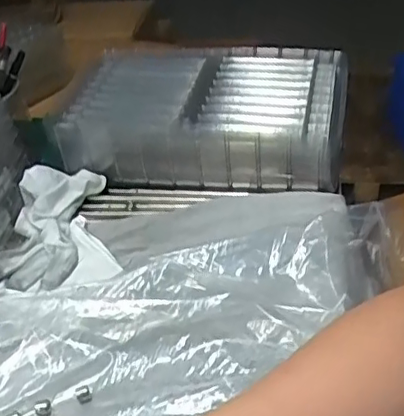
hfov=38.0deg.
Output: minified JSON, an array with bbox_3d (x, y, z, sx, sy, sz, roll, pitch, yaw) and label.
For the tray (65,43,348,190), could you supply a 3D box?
[{"bbox_3d":[0.005,-0.108,0.634,0.285,0.064,0.191,3,37,12],"label":"tray"}]

